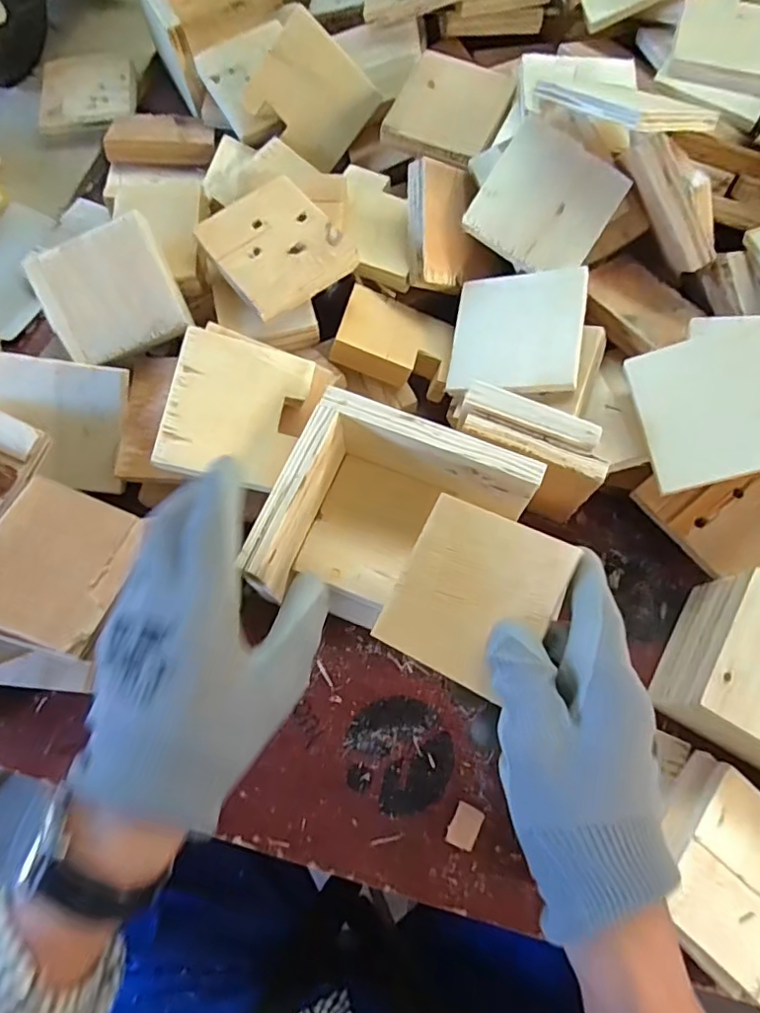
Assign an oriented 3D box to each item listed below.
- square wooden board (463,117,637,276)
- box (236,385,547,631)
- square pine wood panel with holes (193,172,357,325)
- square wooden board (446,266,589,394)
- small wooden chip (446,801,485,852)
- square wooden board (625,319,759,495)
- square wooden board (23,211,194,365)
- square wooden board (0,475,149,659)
[{"bbox_3d":[0.121,-0.220,0.414,0.090,0.007,0.089,34,97,-1],"label":"square wooden board"},{"bbox_3d":[0.008,0.015,0.358,0.140,0.066,0.127,21,71,6],"label":"box"},{"bbox_3d":[-0.074,-0.186,0.408,0.083,0.013,0.091,-36,76,-13],"label":"square pine wood panel with holes"},{"bbox_3d":[0.098,-0.126,0.409,0.090,0.004,0.093,6,78,26],"label":"square wooden board"},{"bbox_3d":[0.053,0.199,0.356,0.018,0.004,0.024,26,72,7],"label":"small wooden chip"},{"bbox_3d":[0.208,-0.062,0.348,0.089,0.005,0.089,-15,79,20],"label":"square wooden board"},{"bbox_3d":[-0.192,-0.149,0.401,0.090,0.013,0.082,-21,100,3],"label":"square wooden board"},{"bbox_3d":[-0.196,0.034,0.347,0.086,0.008,0.091,21,63,0],"label":"square wooden board"}]

